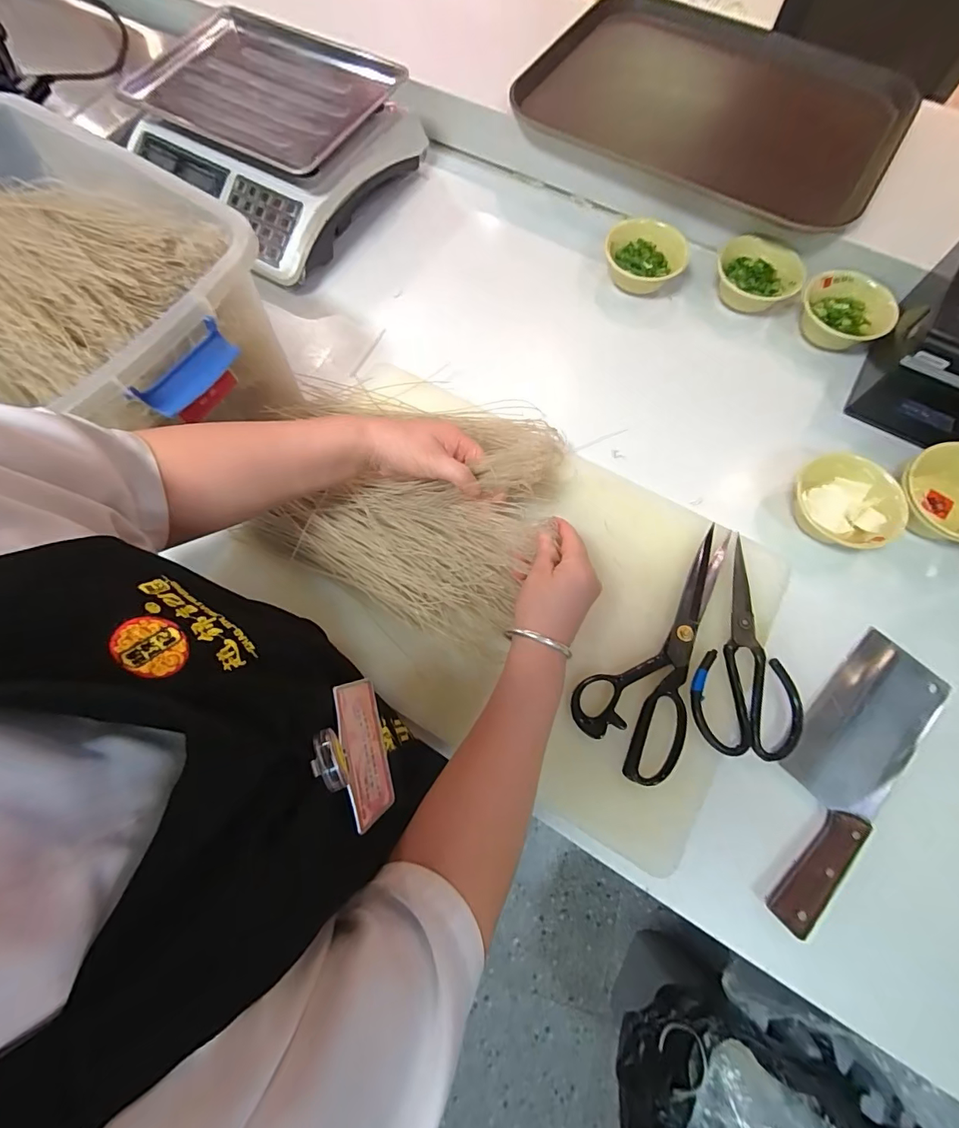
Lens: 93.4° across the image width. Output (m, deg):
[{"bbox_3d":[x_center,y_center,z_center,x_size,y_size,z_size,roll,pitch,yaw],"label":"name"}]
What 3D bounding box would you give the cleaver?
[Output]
[{"bbox_3d":[0.348,0.192,0.438,0.289,0.033,0.104,-40,75,-12],"label":"cleaver"}]

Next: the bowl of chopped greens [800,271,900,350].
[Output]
[{"bbox_3d":[0.477,-0.330,0.594,0.110,0.050,0.086,35,75,11],"label":"bowl of chopped greens"}]

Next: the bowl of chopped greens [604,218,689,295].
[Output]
[{"bbox_3d":[0.231,-0.425,0.629,0.104,0.045,0.102,6,71,2],"label":"bowl of chopped greens"}]

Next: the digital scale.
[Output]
[{"bbox_3d":[-0.308,-0.605,0.659,0.343,0.117,0.319,32,74,11],"label":"digital scale"}]

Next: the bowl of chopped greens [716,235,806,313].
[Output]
[{"bbox_3d":[0.372,-0.385,0.614,0.109,0.042,0.102,0,71,1],"label":"bowl of chopped greens"}]

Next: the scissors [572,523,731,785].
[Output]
[{"bbox_3d":[0.196,0.081,0.456,0.103,0.010,0.259,35,75,12],"label":"scissors"}]

